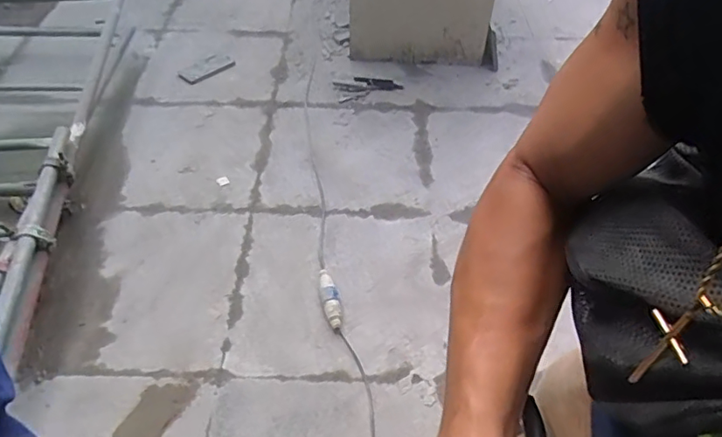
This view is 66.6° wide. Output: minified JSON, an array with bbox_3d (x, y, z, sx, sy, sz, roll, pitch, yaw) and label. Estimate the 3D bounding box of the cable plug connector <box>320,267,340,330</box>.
[{"bbox_3d":[-0.091,0.221,1.571,0.052,0.053,0.213,-5,45,-11],"label":"cable plug connector"}]

